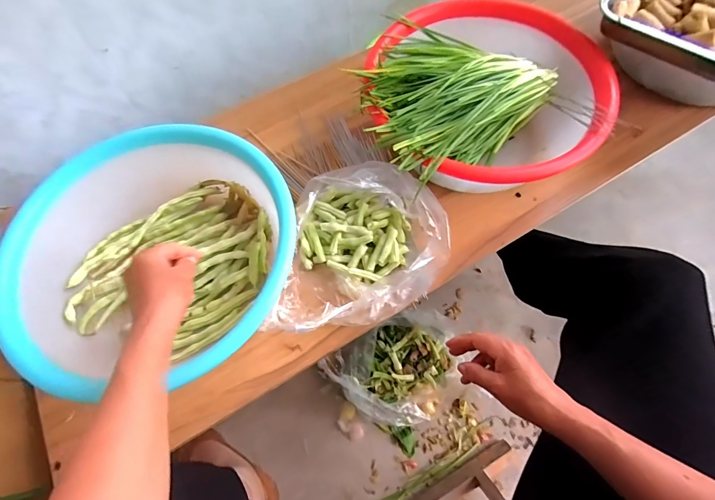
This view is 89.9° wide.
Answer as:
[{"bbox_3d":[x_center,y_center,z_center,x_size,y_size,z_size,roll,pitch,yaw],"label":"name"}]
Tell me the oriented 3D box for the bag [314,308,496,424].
[{"bbox_3d":[0.097,0.239,0.714,0.261,0.114,0.192,-29,68,-11],"label":"bag"}]

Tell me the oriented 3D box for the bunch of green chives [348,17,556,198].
[{"bbox_3d":[0.121,-0.241,0.558,0.247,0.080,0.304,42,73,18],"label":"bunch of green chives"}]

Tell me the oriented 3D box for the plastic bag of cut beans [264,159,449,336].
[{"bbox_3d":[0.010,0.006,0.503,0.215,0.093,0.243,8,66,5],"label":"plastic bag of cut beans"}]

